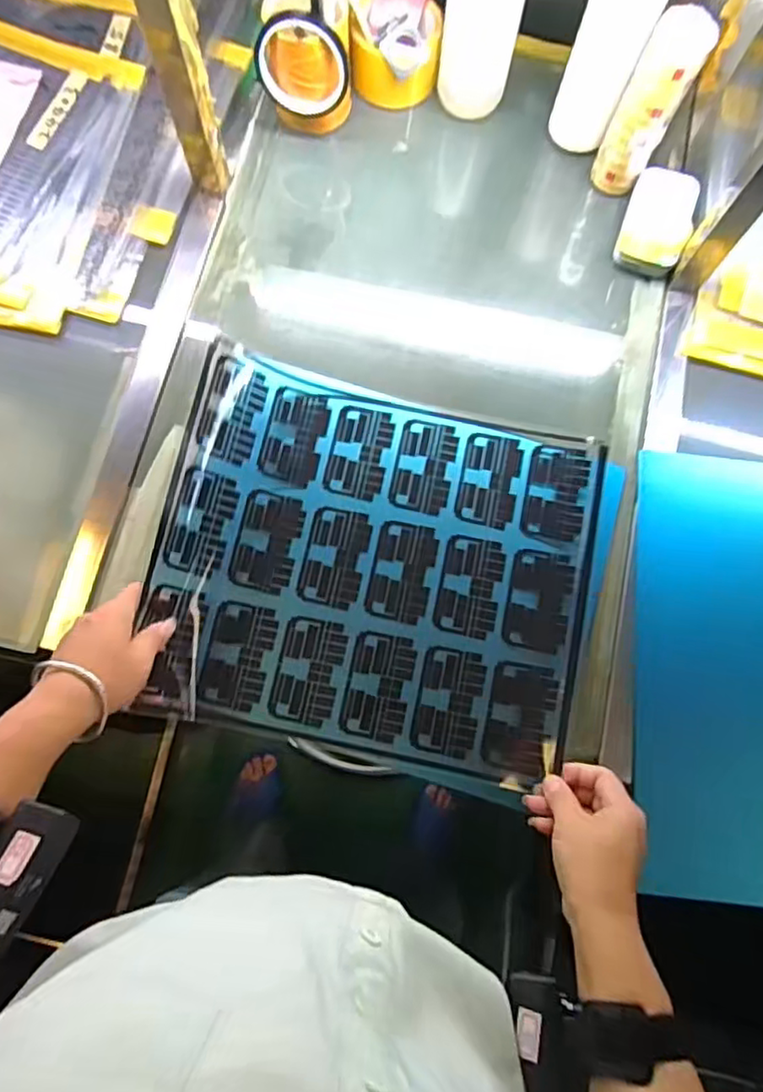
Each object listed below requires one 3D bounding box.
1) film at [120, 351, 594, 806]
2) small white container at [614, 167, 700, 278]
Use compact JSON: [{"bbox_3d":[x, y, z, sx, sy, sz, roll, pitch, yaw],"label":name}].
[{"bbox_3d":[-0.006,0.016,0.549,0.375,0.058,0.318,12,80,1],"label":"film"},{"bbox_3d":[0.284,-0.336,0.641,0.062,0.032,0.109,20,78,2],"label":"small white container"}]

